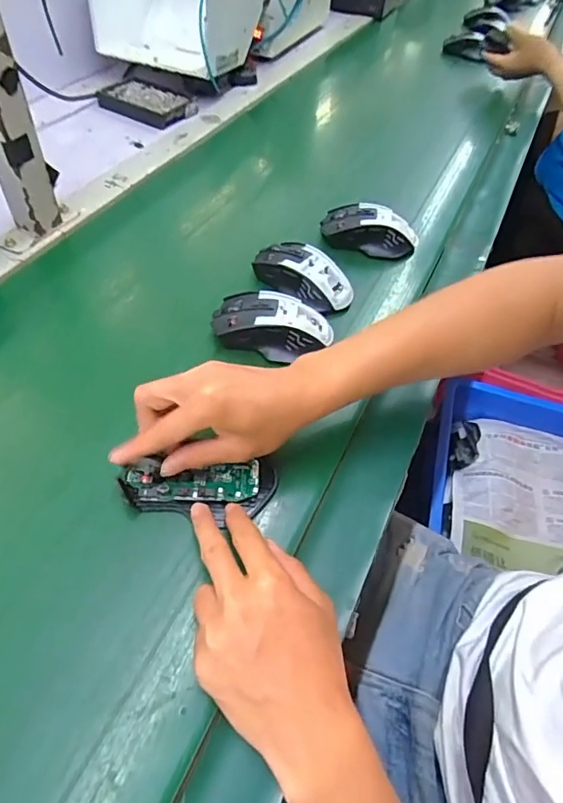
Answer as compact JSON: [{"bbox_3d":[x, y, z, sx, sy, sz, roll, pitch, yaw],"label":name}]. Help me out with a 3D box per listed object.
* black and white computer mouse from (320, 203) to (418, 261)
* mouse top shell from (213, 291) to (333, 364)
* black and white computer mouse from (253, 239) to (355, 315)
[{"bbox_3d":[0.108,-0.208,0.602,0.119,0.038,0.061,11,51,4],"label":"black and white computer mouse"},{"bbox_3d":[-0.008,-0.074,0.485,0.113,0.037,0.062,7,51,0],"label":"mouse top shell"},{"bbox_3d":[0.024,-0.140,0.538,0.064,0.036,0.114,-36,62,-29],"label":"black and white computer mouse"}]

